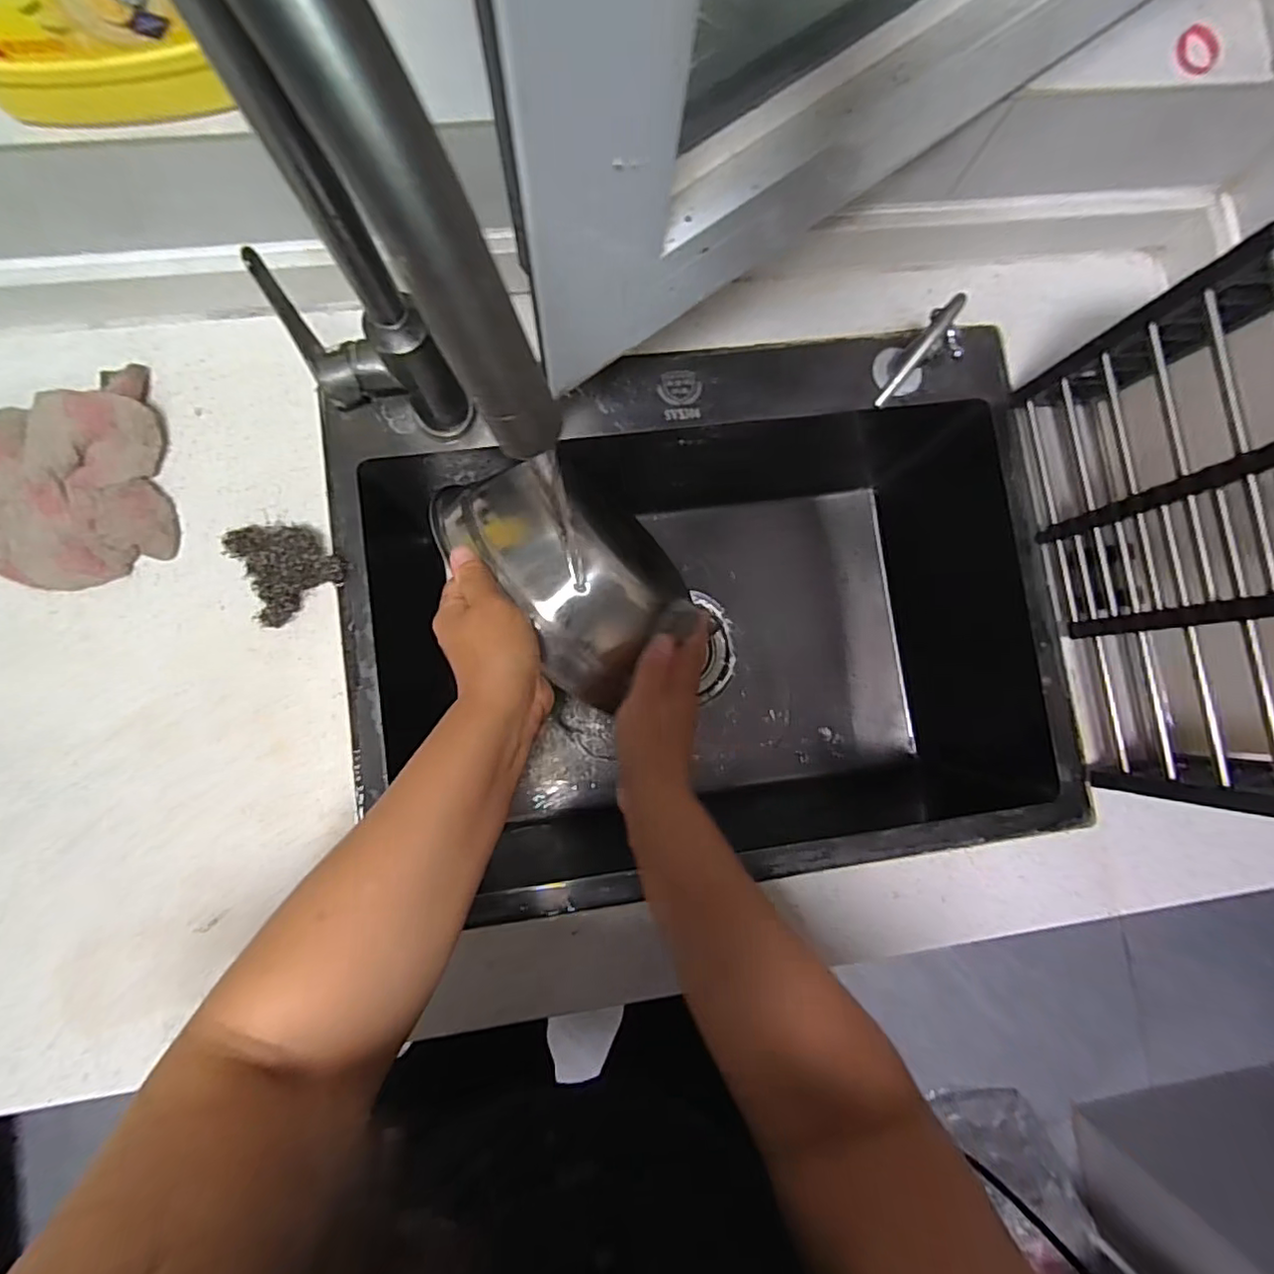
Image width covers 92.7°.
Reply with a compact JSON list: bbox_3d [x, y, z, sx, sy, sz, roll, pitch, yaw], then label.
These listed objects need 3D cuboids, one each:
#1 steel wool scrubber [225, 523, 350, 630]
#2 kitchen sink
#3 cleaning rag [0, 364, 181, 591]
[{"bbox_3d":[-0.272,-0.057,0.457,0.071,0.028,0.074,-41,89,-8],"label":"steel wool scrubber"},{"bbox_3d":[0.061,-0.009,0.606,0.586,0.219,0.448,-8,86,-4],"label":"kitchen sink"},{"bbox_3d":[-0.422,-0.116,0.444,0.133,0.035,0.154,-16,86,-7],"label":"cleaning rag"}]

